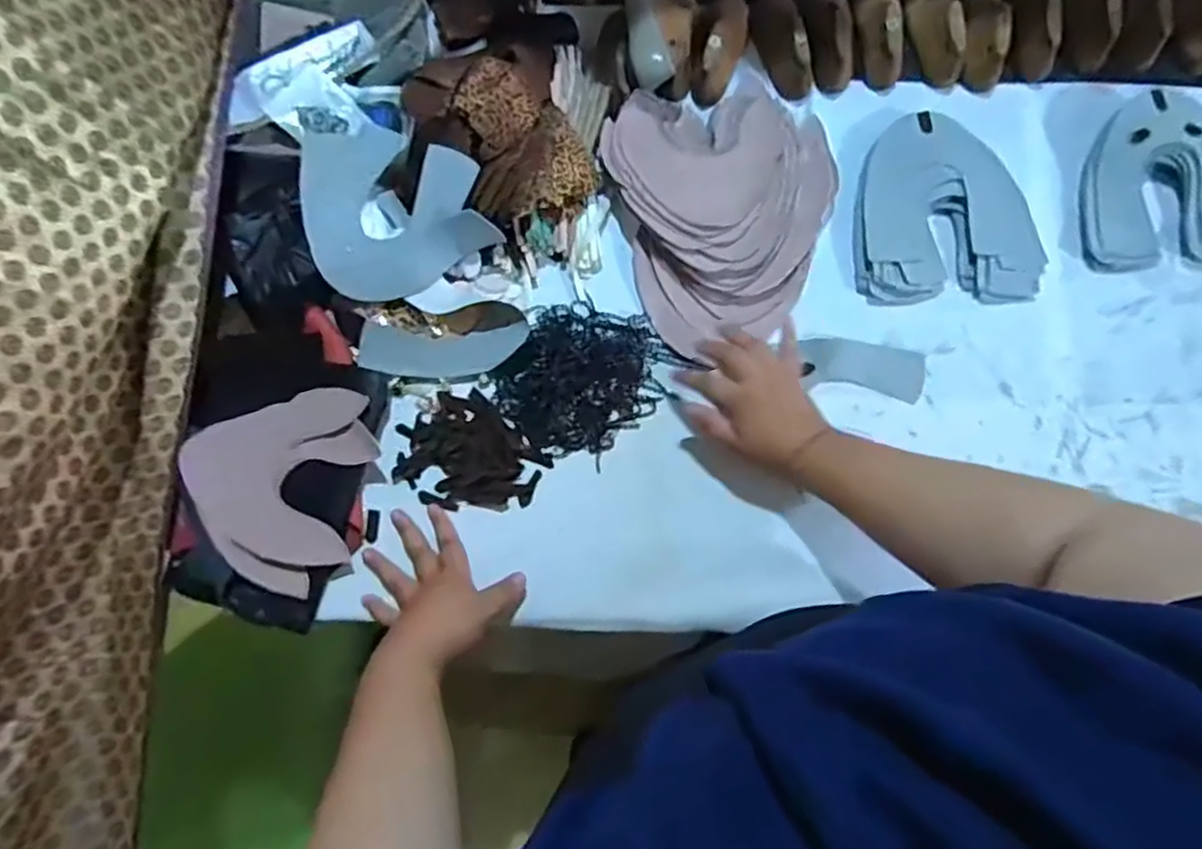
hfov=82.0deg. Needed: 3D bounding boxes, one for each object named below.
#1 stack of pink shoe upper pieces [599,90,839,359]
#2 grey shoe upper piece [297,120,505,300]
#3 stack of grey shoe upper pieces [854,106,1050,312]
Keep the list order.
[{"bbox_3d":[0.132,-0.230,0.702,0.218,0.050,0.276,-15,79,-2],"label":"stack of pink shoe upper pieces"},{"bbox_3d":[-0.211,-0.226,0.692,0.169,0.068,0.179,-28,78,-5],"label":"grey shoe upper piece"},{"bbox_3d":[0.351,-0.223,0.709,0.182,0.018,0.200,-2,79,1],"label":"stack of grey shoe upper pieces"}]

